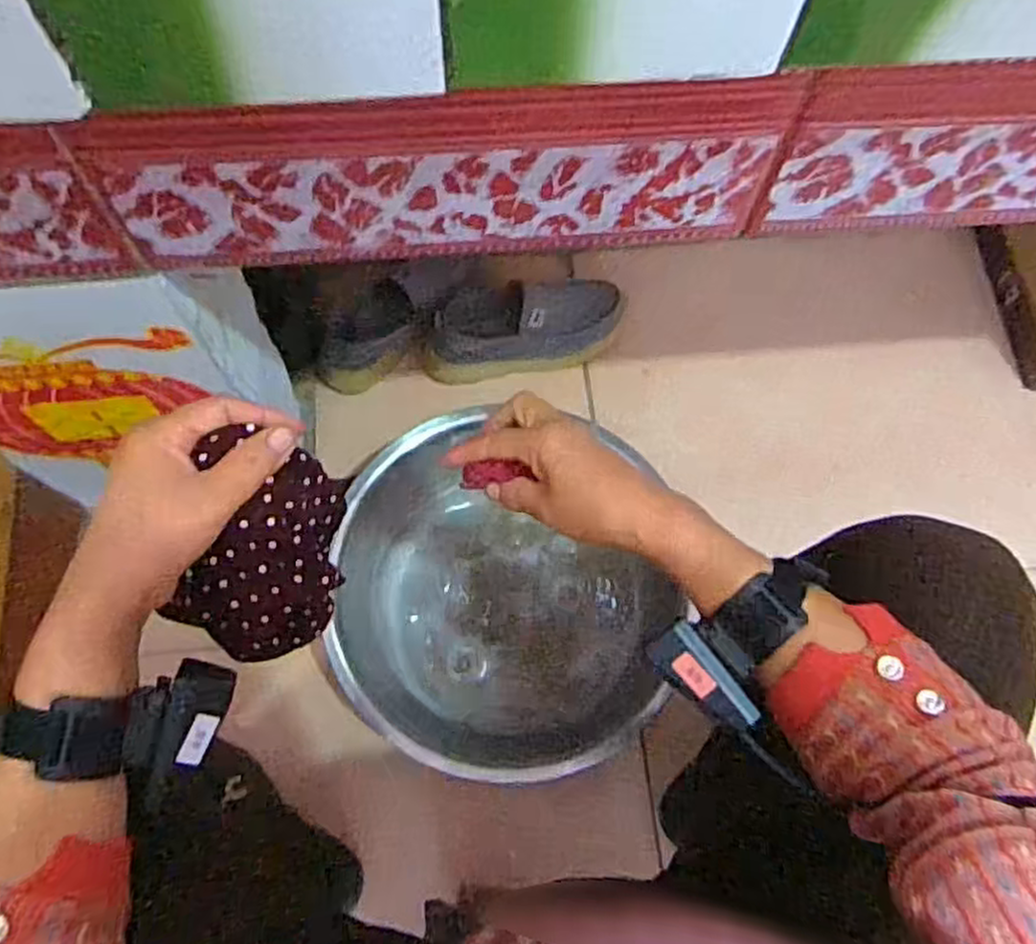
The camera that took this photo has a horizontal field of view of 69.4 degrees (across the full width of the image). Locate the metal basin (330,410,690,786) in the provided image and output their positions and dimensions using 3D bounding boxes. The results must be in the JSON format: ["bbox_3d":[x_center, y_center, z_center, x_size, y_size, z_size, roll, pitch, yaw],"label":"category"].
[{"bbox_3d":[-0.010,0.130,0.803,0.356,0.098,0.359,1,70,-1],"label":"metal basin"}]

